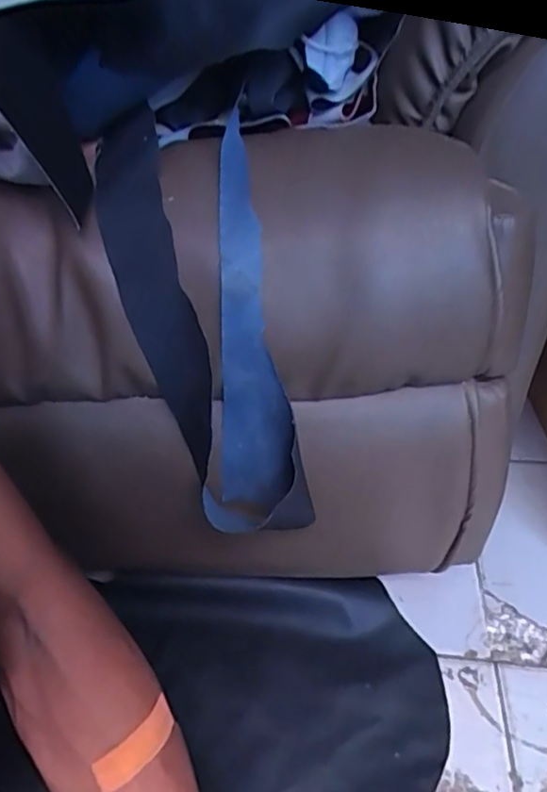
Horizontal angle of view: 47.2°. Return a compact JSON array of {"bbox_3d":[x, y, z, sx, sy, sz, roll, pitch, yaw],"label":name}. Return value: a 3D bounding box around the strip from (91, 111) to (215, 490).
[{"bbox_3d":[-0.085,-0.072,0.465,0.056,0.276,0.057,-16,5,-16],"label":"strip"}]

